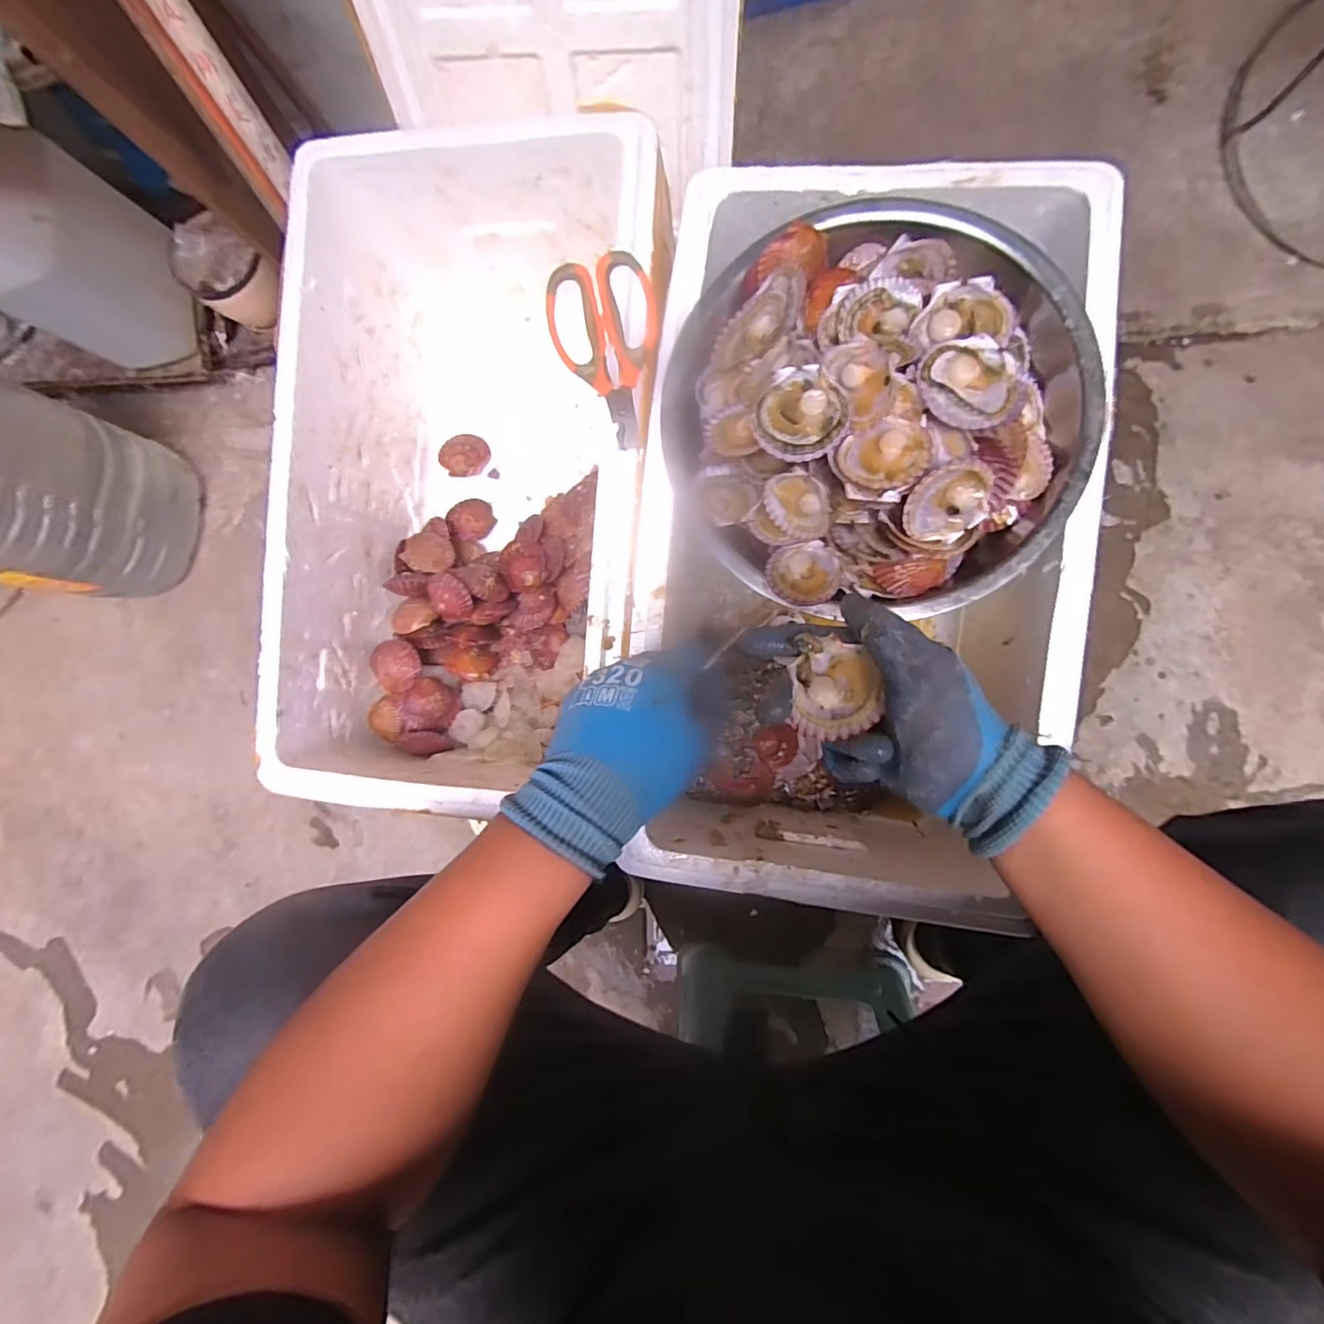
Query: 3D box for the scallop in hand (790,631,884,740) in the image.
[{"bbox_3d":[0.109,0.018,0.362,0.050,0.020,0.063,-8,64,18],"label":"scallop in hand"}]

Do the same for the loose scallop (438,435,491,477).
[{"bbox_3d":[-0.285,-0.300,0.824,0.068,0.017,0.069,-41,81,-21],"label":"loose scallop"}]

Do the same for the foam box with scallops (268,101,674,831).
[{"bbox_3d":[-0.211,-0.192,0.700,0.372,0.288,0.698,10,88,10],"label":"foam box with scallops"}]

